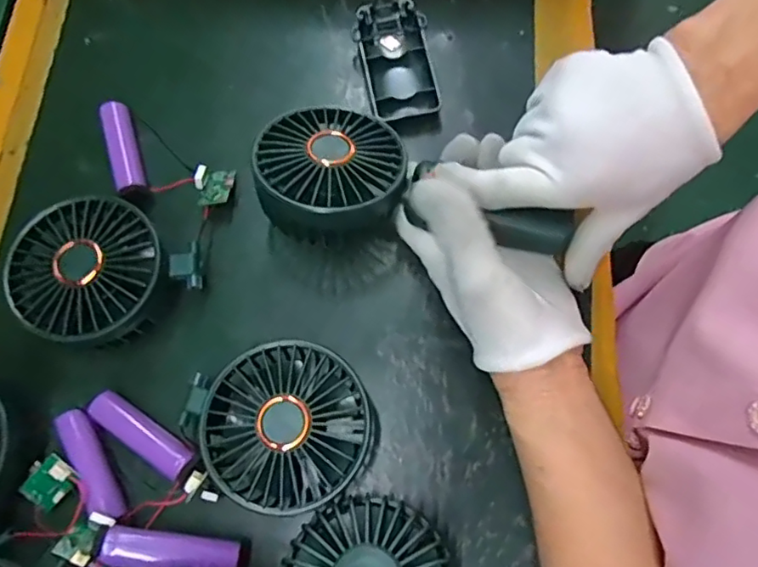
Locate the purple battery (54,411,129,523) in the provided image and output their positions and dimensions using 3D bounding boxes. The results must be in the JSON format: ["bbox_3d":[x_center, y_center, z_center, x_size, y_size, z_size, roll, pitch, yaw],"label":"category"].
[{"bbox_3d":[-0.159,0.101,0.318,0.016,0.015,0.065,-30,73,-8],"label":"purple battery"}]

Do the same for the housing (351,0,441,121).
[{"bbox_3d":[0.011,-0.156,0.401,0.051,0.018,0.093,-7,71,-1],"label":"housing"}]

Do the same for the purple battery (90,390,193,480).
[{"bbox_3d":[-0.135,0.086,0.325,0.066,0.018,0.018,33,75,12],"label":"purple battery"}]

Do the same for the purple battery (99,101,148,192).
[{"bbox_3d":[-0.172,-0.090,0.386,0.018,0.020,0.066,-18,72,-4],"label":"purple battery"}]

